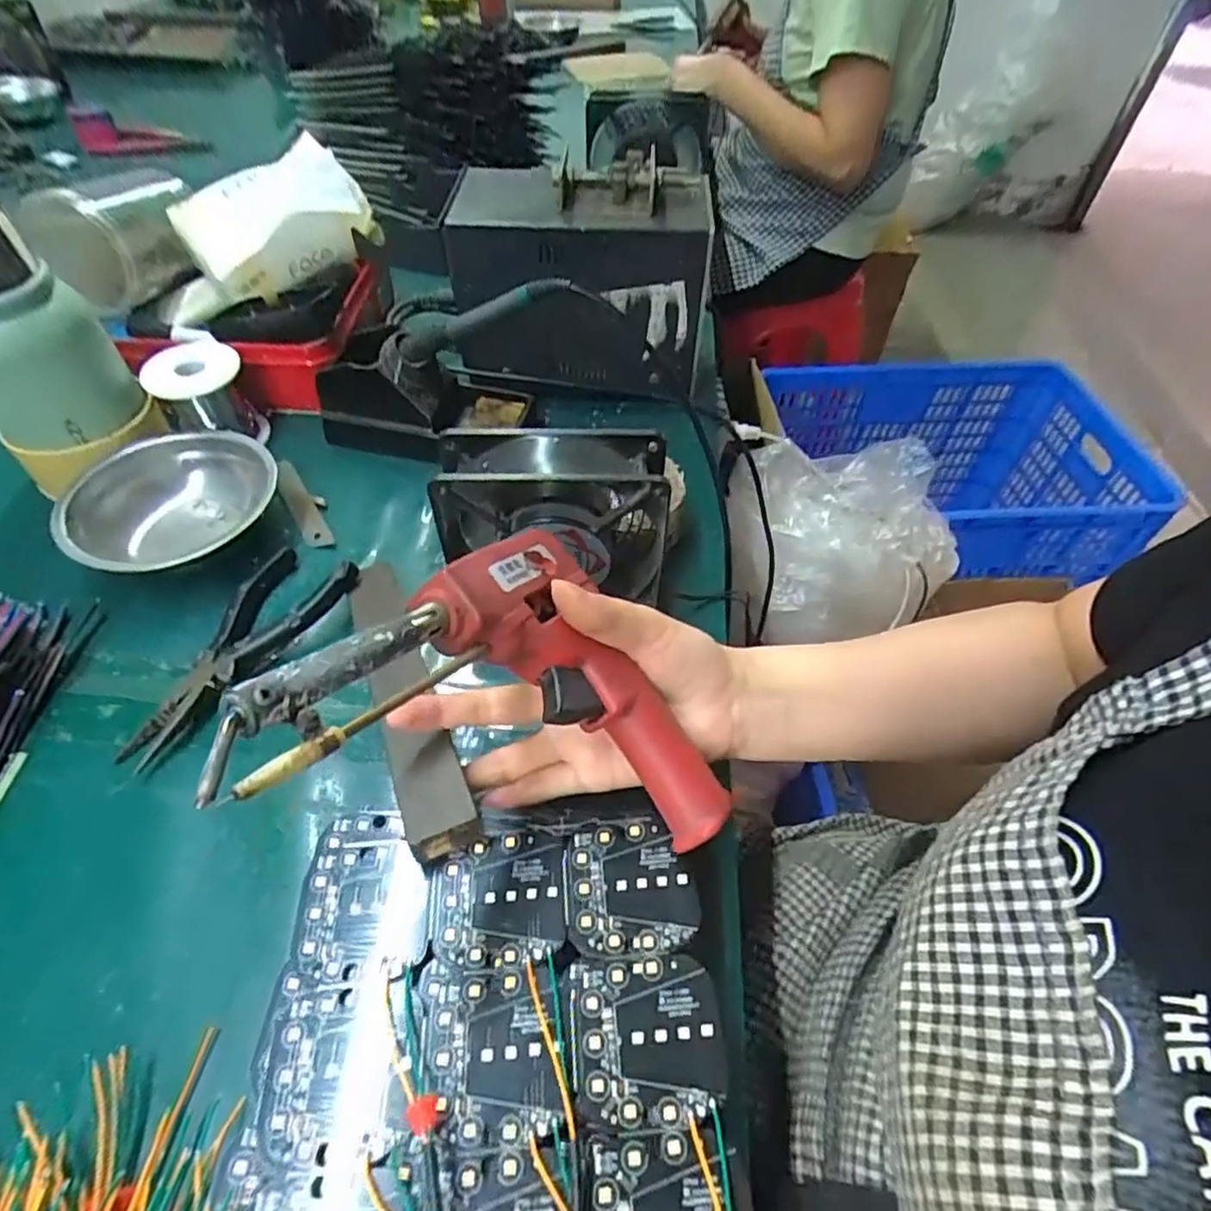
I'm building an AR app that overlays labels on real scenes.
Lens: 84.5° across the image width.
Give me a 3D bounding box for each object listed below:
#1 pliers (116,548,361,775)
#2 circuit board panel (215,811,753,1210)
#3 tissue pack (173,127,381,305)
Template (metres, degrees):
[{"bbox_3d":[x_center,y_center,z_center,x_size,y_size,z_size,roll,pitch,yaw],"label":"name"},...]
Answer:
[{"bbox_3d":[-0.213,0.022,0.379,0.068,0.028,0.146,22,53,16],"label":"pliers"},{"bbox_3d":[-0.042,0.158,0.241,0.164,0.011,0.166,-3,50,-4],"label":"circuit board panel"},{"bbox_3d":[-0.258,-0.302,0.537,0.139,0.074,0.077,-30,57,-24],"label":"tissue pack"}]

